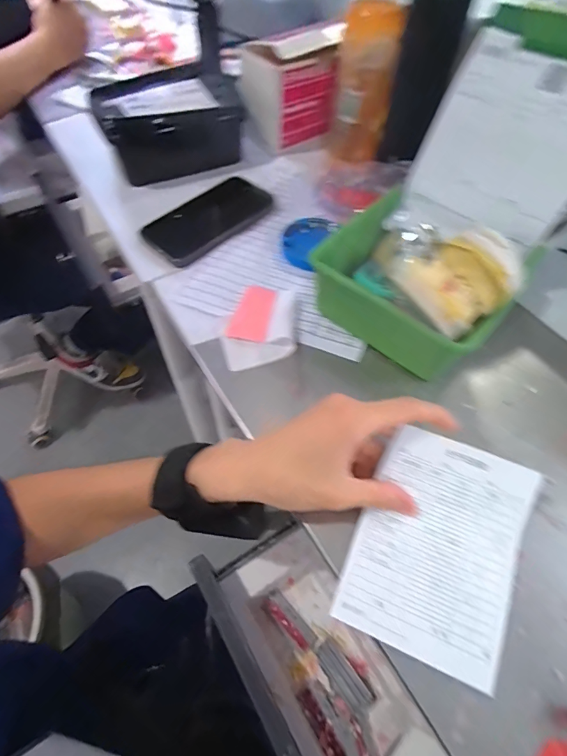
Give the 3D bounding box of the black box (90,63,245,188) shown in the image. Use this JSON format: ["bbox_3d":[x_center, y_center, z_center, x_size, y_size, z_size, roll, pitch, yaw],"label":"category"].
[{"bbox_3d":[-0.151,-0.346,0.527,0.171,0.075,0.123,-20,60,-15],"label":"black box"}]

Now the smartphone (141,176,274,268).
[{"bbox_3d":[-0.084,-0.194,0.476,0.078,0.011,0.160,39,63,21],"label":"smartphone"}]

